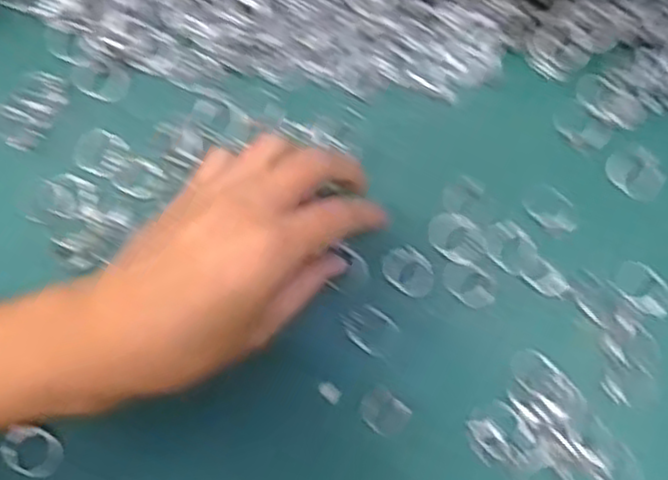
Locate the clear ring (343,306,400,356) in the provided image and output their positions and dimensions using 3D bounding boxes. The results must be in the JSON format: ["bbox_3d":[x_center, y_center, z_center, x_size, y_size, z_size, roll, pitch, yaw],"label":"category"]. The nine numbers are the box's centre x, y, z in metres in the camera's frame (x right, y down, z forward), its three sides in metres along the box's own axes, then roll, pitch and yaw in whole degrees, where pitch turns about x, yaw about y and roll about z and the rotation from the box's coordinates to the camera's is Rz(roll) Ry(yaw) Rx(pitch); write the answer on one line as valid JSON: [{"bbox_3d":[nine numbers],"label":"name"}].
[{"bbox_3d":[0.018,0.043,0.351,0.026,0.004,0.021,28,77,2],"label":"clear ring"}]

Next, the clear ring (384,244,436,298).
[{"bbox_3d":[0.037,0.015,0.360,0.027,0.004,0.021,44,78,5],"label":"clear ring"}]

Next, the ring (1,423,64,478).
[{"bbox_3d":[-0.135,0.095,0.328,0.026,0.004,0.020,34,78,-11],"label":"ring"}]

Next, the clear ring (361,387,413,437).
[{"bbox_3d":[0.023,0.081,0.343,0.022,0.007,0.018,37,78,4],"label":"clear ring"}]

